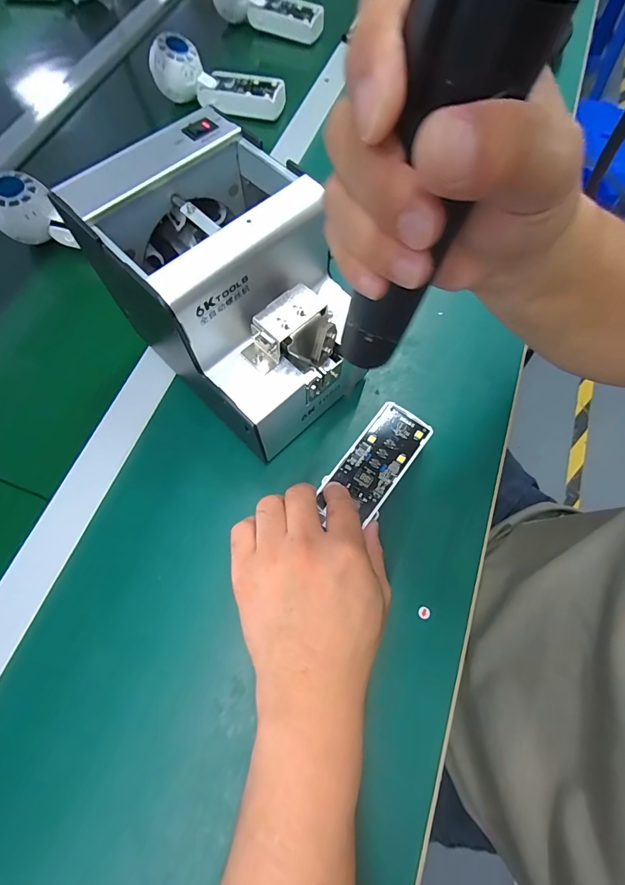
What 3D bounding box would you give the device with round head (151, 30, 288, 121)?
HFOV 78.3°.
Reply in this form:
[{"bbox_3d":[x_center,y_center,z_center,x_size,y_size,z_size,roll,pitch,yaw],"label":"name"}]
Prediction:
[{"bbox_3d":[-0.116,-0.456,0.480,0.165,0.052,0.050,19,67,7],"label":"device with round head"}]

